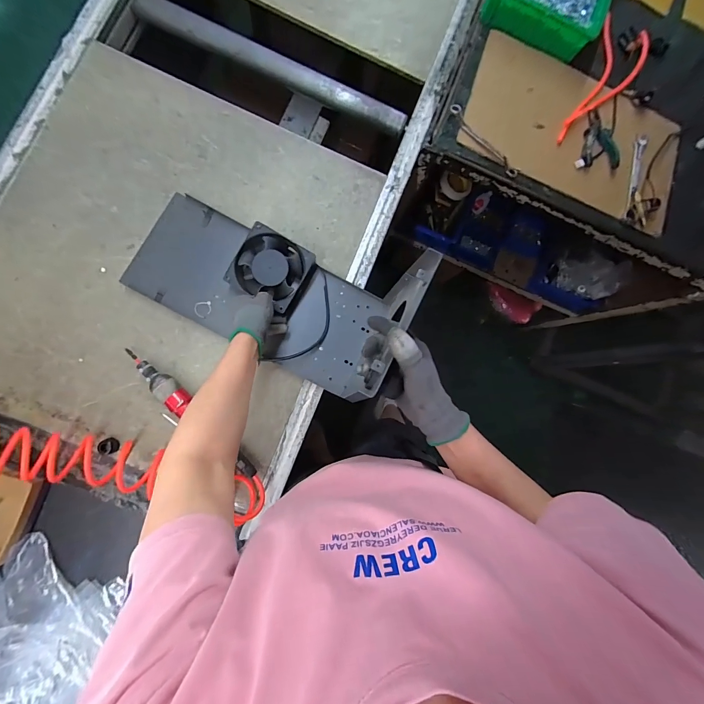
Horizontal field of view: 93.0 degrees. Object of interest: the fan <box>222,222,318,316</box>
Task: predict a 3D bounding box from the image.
[{"bbox_3d":[-0.144,-0.146,0.595,0.121,0.044,0.118,31,83,-5],"label":"fan"}]

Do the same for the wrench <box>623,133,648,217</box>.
[{"bbox_3d":[0.594,-0.373,0.707,0.020,0.015,0.185,16,83,-6],"label":"wrench"}]

